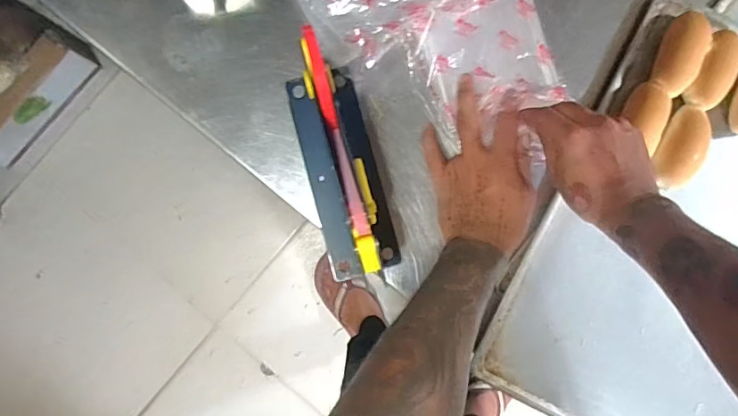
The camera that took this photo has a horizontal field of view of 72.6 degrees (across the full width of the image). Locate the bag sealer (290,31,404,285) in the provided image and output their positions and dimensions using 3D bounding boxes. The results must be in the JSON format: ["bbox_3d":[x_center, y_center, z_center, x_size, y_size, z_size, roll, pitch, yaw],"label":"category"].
[{"bbox_3d":[-0.026,-0.041,0.453,0.069,0.141,0.219,-15,90,-2],"label":"bag sealer"}]

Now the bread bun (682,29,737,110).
[{"bbox_3d":[0.352,-0.137,0.514,0.041,0.031,0.079,26,89,-1],"label":"bread bun"}]

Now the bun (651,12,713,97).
[{"bbox_3d":[0.317,-0.157,0.514,0.040,0.025,0.085,24,89,-1],"label":"bun"}]

